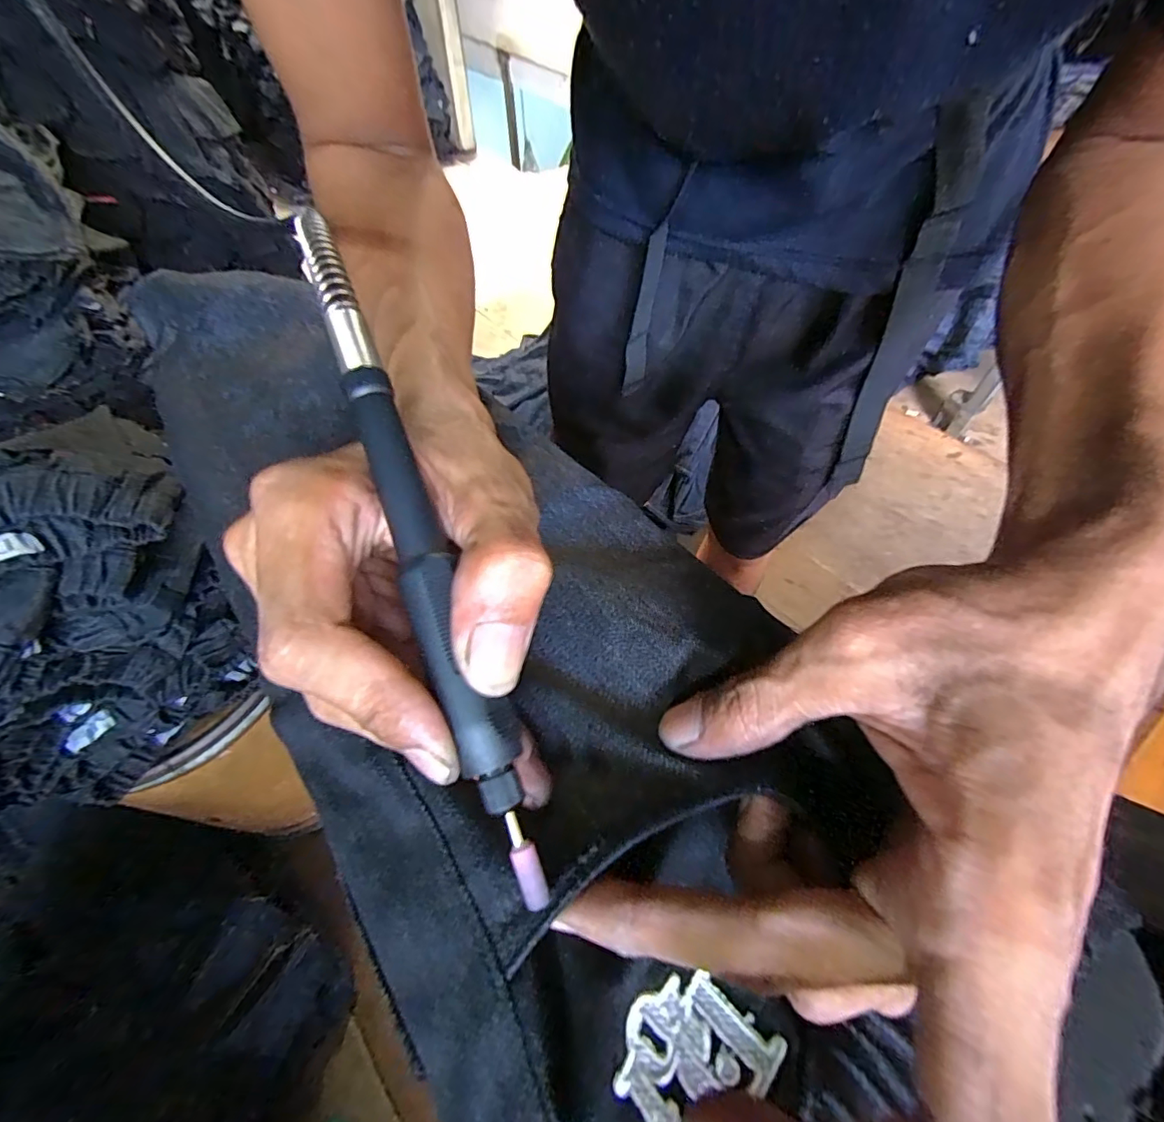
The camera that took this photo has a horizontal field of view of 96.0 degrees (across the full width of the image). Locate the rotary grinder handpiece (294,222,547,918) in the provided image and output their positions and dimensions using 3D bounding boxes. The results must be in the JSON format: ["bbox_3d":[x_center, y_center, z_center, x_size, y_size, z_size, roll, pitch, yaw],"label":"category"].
[{"bbox_3d":[-0.052,-0.019,0.152,0.015,0.014,0.223,-20,76,-11],"label":"rotary grinder handpiece"}]

